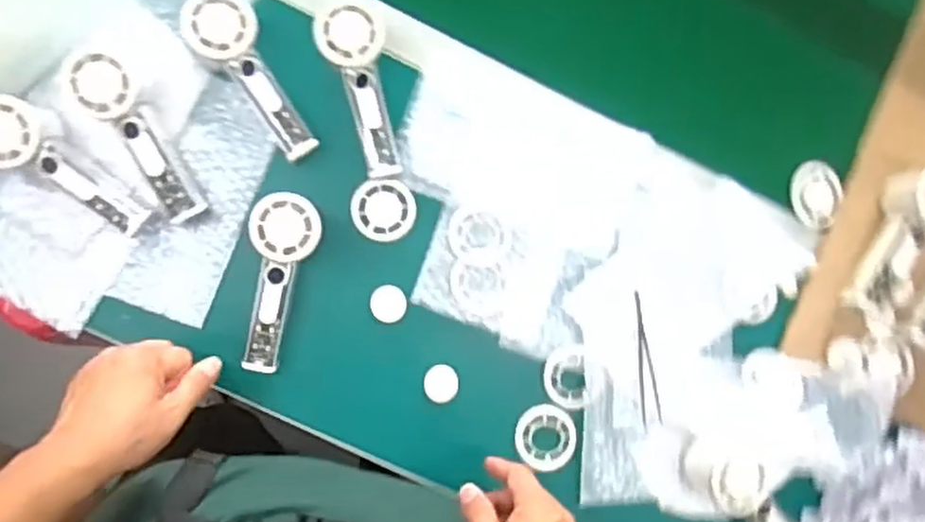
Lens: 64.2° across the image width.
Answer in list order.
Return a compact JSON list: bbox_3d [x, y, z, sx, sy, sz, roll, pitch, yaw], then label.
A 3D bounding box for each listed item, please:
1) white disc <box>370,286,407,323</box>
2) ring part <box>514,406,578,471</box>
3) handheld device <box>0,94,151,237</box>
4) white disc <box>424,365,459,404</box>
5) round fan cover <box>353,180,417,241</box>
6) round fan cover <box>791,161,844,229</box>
[{"bbox_3d":[-0.069,0.040,0.684,0.032,0.004,0.035,0,88,-6],"label":"white disc"},{"bbox_3d":[0.079,0.167,0.695,0.056,0.005,0.060,-1,88,-7],"label":"ring part"},{"bbox_3d":[-0.335,-0.076,0.616,0.152,0.031,0.054,37,84,-19],"label":"handheld device"},{"bbox_3d":[-0.020,0.114,0.684,0.030,0.007,0.035,0,88,-6],"label":"white disc"},{"bbox_3d":[-0.073,-0.047,0.686,0.058,0.004,0.058,0,88,-6],"label":"round fan cover"},{"bbox_3d":[0.357,-0.067,0.741,0.048,0.013,0.065,-10,89,-7],"label":"round fan cover"}]

